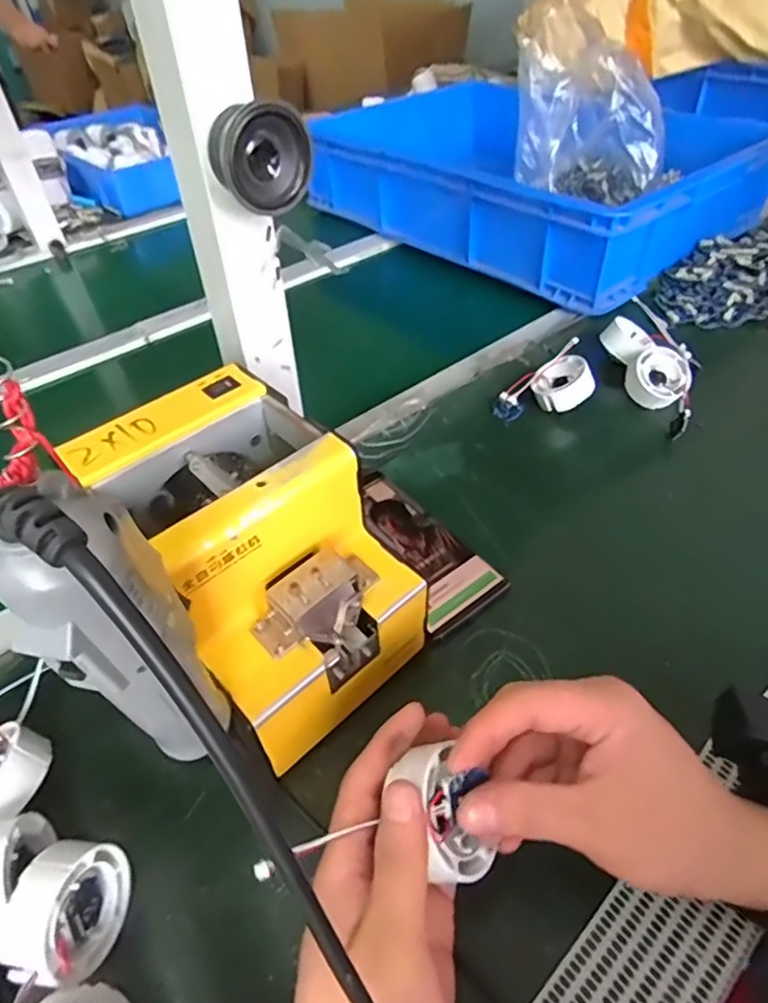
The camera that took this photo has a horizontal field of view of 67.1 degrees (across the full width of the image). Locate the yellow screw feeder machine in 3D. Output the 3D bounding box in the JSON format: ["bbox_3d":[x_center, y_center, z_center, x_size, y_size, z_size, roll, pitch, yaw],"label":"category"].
[{"bbox_3d":[-0.075,0.035,0.351,0.117,0.142,0.173,-34,53,-27],"label":"yellow screw feeder machine"}]

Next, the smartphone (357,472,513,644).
[{"bbox_3d":[0.019,0.033,0.451,0.067,0.011,0.153,-29,51,-23],"label":"smartphone"}]

